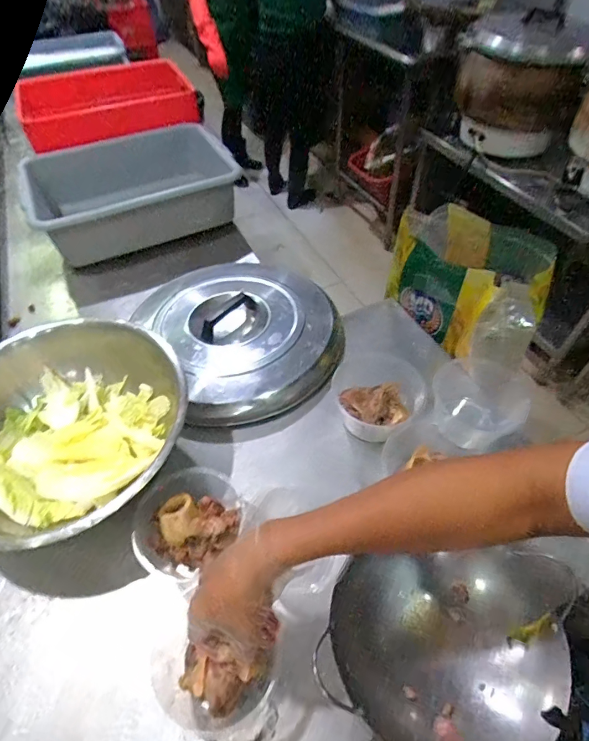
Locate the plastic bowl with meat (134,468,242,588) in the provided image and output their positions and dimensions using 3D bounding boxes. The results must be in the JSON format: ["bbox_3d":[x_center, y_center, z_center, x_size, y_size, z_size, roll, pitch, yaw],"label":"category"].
[{"bbox_3d":[-0.149,0.213,0.591,0.145,0.084,0.126,-34,58,-23],"label":"plastic bowl with meat"}]

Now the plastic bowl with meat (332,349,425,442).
[{"bbox_3d":[0.143,0.042,0.687,0.137,0.076,0.134,0,51,1],"label":"plastic bowl with meat"}]

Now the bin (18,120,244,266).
[{"bbox_3d":[-0.409,-0.463,1.096,0.502,0.134,0.353,-13,52,-10],"label":"bin"}]

